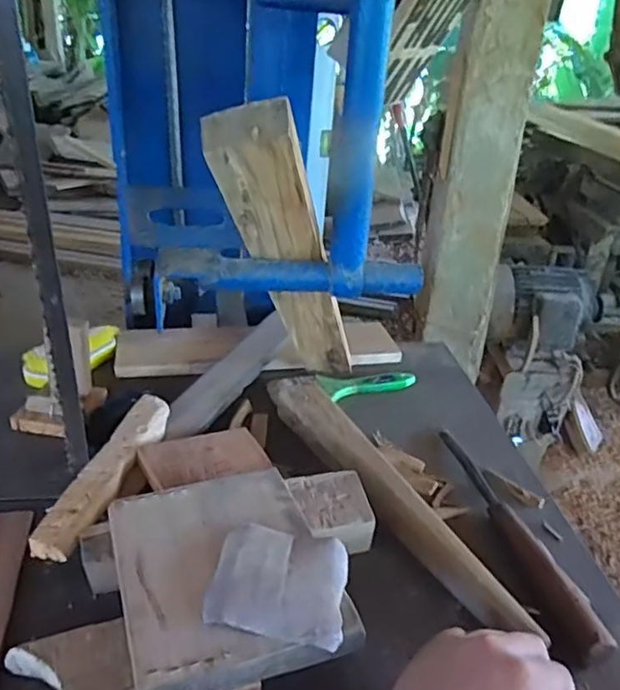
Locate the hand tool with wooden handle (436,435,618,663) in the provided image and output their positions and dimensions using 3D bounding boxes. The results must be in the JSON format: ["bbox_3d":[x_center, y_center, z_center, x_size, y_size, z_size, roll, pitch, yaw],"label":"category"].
[{"bbox_3d":[0.193,0.173,0.579,0.030,0.024,0.296,-2,28,-14],"label":"hand tool with wooden handle"}]

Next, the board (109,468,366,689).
[{"bbox_3d":[-0.064,0.166,0.442,0.146,0.024,0.183,-6,29,-21],"label":"board"}]

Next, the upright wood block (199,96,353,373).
[{"bbox_3d":[-0.005,-0.056,0.574,0.062,0.454,0.045,12,69,14],"label":"upright wood block"}]

